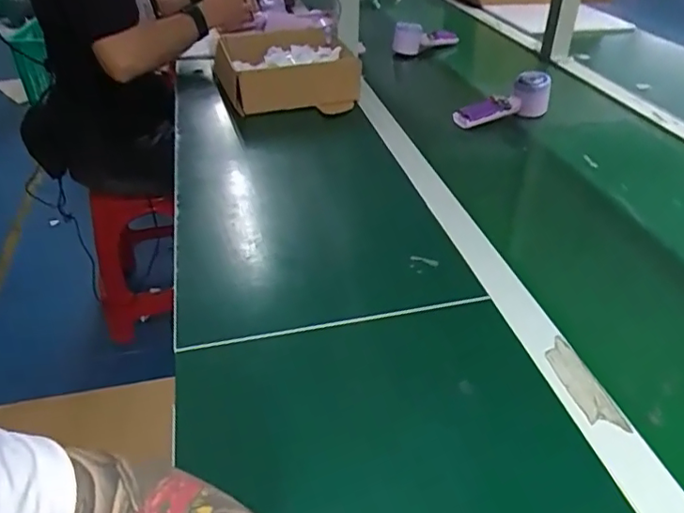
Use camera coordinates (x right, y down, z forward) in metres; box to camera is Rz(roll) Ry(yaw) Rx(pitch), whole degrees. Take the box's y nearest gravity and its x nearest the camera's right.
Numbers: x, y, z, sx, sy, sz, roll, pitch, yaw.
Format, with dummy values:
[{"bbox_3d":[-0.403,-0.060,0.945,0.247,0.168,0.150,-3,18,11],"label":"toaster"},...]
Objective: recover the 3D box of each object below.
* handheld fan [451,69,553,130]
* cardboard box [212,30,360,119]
[{"bbox_3d":[0.259,-0.248,0.881,0.157,0.061,0.043,-12,37,-15],"label":"handheld fan"},{"bbox_3d":[-0.096,-0.318,0.978,0.232,0.085,0.242,-14,37,-18],"label":"cardboard box"}]

